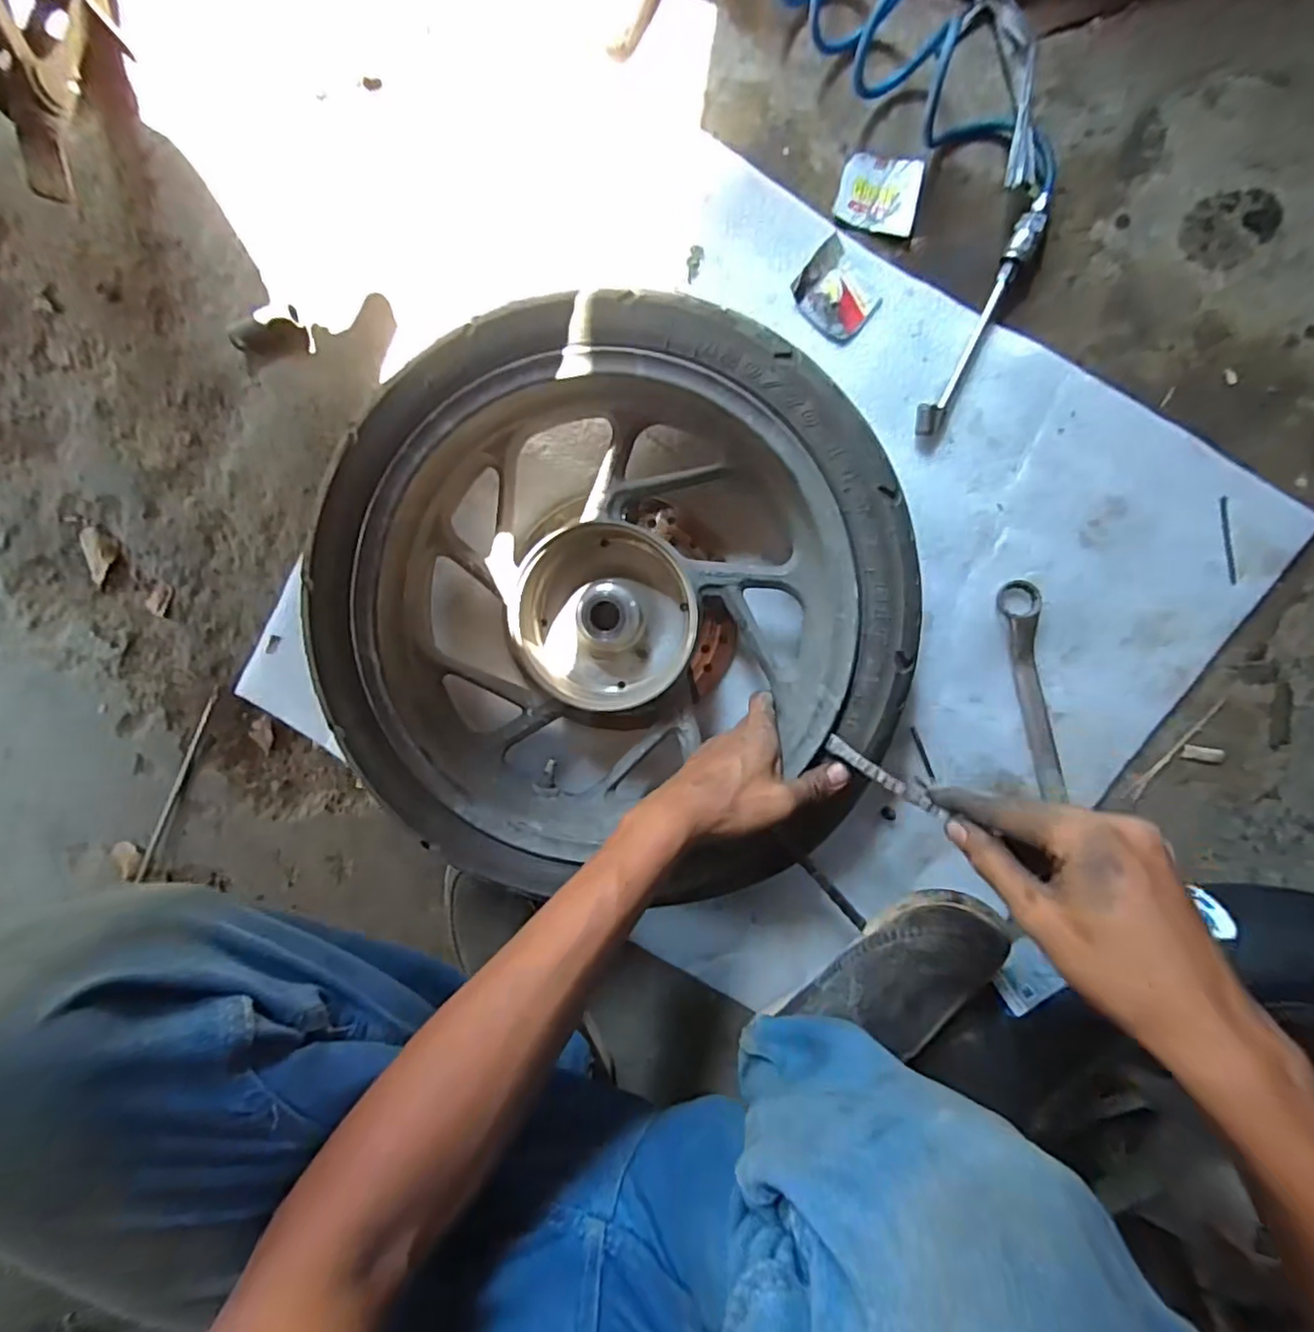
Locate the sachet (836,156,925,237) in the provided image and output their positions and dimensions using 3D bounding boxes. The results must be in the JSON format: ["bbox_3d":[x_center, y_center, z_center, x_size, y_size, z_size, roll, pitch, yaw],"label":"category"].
[{"bbox_3d":[0.185,-0.391,0.513,0.064,0.006,0.056,13,98,5],"label":"sachet"}]

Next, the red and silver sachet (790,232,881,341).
[{"bbox_3d":[0.150,-0.313,0.522,0.055,0.010,0.068,-40,91,9],"label":"red and silver sachet"}]

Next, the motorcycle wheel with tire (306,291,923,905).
[{"bbox_3d":[-0.033,-0.045,0.510,0.428,0.128,0.414,1,96,7],"label":"motorcycle wheel with tire"}]

